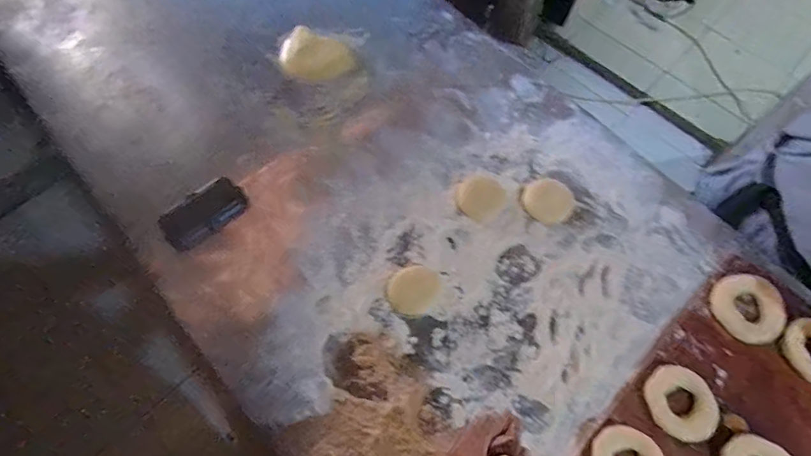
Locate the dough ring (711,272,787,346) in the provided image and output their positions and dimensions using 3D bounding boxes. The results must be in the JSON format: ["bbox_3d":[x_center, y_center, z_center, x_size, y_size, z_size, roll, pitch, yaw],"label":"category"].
[{"bbox_3d":[0.426,0.097,0.579,0.089,0.010,0.082,2,63,-3],"label":"dough ring"}]

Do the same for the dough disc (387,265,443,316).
[{"bbox_3d":[0.011,0.075,0.565,0.057,0.004,0.065,35,66,13],"label":"dough disc"}]

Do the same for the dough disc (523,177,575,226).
[{"bbox_3d":[0.194,-0.038,0.632,0.064,0.020,0.057,35,66,13],"label":"dough disc"}]

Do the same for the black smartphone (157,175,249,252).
[{"bbox_3d":[-0.255,-0.020,0.590,0.103,0.014,0.058,-40,71,-21],"label":"black smartphone"}]

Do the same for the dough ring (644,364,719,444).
[{"bbox_3d":[0.307,0.195,0.518,0.065,0.015,0.077,-28,68,-17],"label":"dough ring"}]

